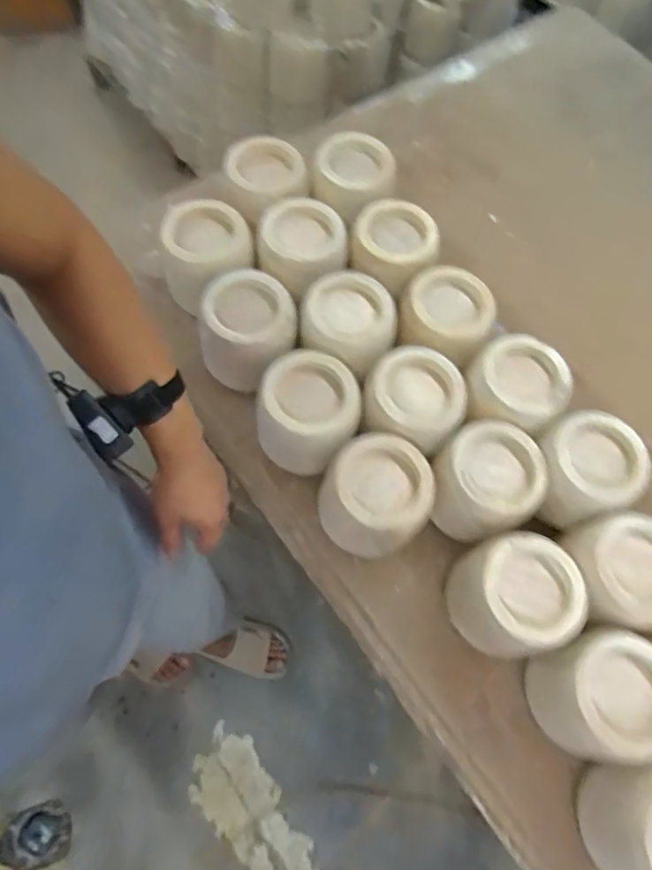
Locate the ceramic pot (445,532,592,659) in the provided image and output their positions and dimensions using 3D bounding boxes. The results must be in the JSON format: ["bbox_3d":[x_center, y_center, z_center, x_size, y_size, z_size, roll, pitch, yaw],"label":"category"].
[{"bbox_3d":[0.227,0.192,0.677,0.131,0.117,0.136,1,68,-3],"label":"ceramic pot"}]

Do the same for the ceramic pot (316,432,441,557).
[{"bbox_3d":[0.062,0.076,0.719,0.123,0.118,0.127,1,68,-3],"label":"ceramic pot"}]

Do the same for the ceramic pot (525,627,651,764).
[{"bbox_3d":[0.320,0.299,0.644,0.127,0.114,0.125,1,68,-3],"label":"ceramic pot"}]

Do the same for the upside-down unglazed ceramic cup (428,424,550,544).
[{"bbox_3d":[0.208,0.061,0.737,0.128,0.114,0.133,1,68,-3],"label":"upside-down unglazed ceramic cup"}]

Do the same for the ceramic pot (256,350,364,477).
[{"bbox_3d":[-0.023,-0.028,0.754,0.129,0.099,0.129,1,68,-3],"label":"ceramic pot"}]

